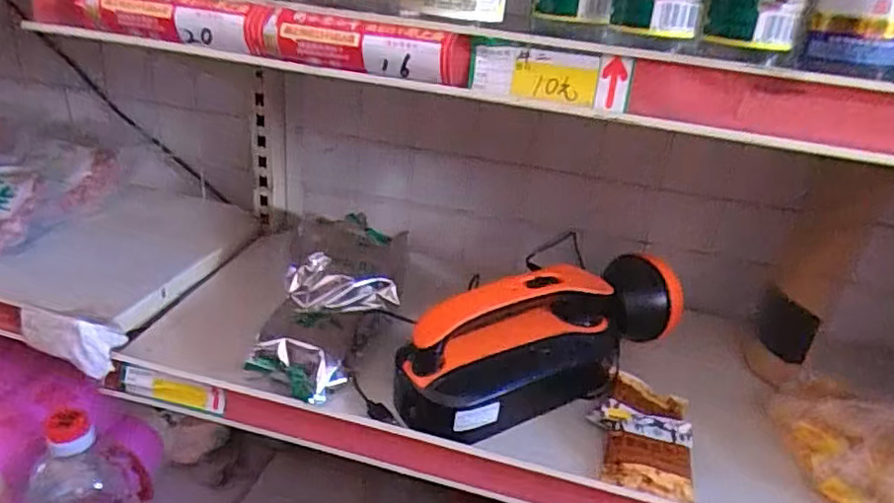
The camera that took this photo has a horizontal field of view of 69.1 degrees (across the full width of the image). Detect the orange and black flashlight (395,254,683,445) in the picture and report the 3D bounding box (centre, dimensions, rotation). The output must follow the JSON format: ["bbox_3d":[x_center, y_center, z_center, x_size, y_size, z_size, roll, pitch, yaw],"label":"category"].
[{"bbox_3d":[0.091,0.058,0.556,0.280,0.086,0.090,-18,35,-37],"label":"orange and black flashlight"}]

